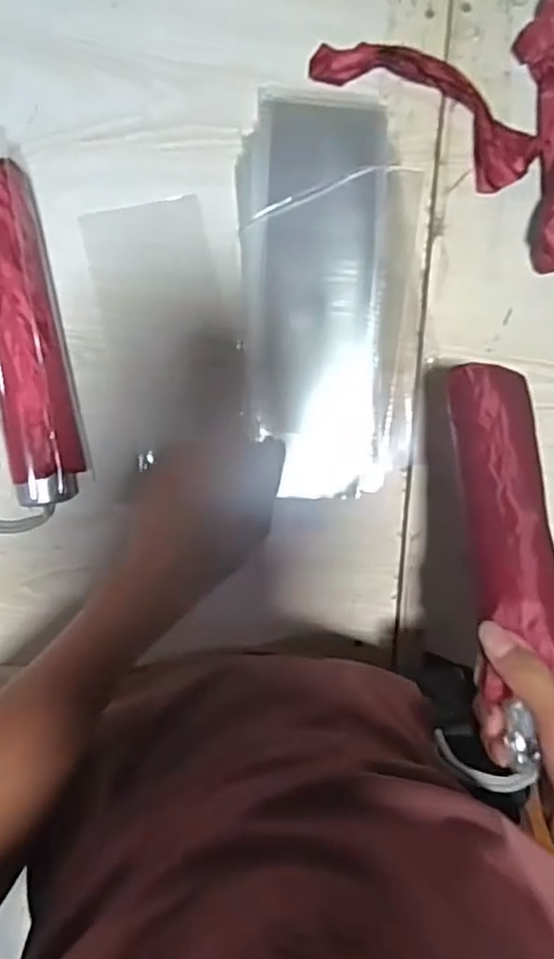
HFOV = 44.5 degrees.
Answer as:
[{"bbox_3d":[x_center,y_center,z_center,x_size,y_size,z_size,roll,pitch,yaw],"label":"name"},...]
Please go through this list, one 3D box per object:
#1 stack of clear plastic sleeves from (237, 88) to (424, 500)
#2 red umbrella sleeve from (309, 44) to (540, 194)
[{"bbox_3d":[0.043,-0.140,0.530,0.139,0.013,0.304,0,95,-8],"label":"stack of clear plastic sleeves"},{"bbox_3d":[0.117,-0.289,0.522,0.180,0.020,0.054,31,90,-9],"label":"red umbrella sleeve"}]

